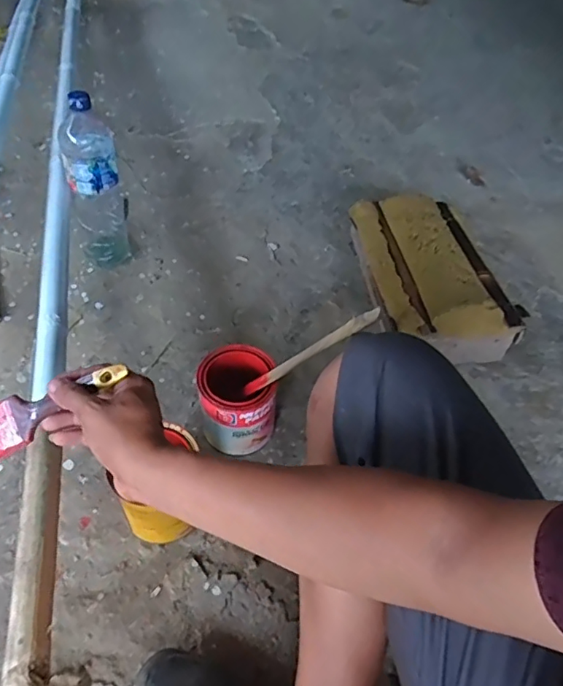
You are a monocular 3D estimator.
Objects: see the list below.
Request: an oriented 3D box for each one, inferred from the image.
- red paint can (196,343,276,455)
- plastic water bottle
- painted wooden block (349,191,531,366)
[{"bbox_3d":[-0.065,0.084,0.776,0.104,0.130,0.107,3,53,-5],"label":"red paint can"},{"bbox_3d":[-0.318,-0.263,0.917,0.089,0.303,0.093,-13,56,-16],"label":"plastic water bottle"},{"bbox_3d":[0.266,-0.122,0.976,0.223,0.135,0.324,-3,54,-8],"label":"painted wooden block"}]

